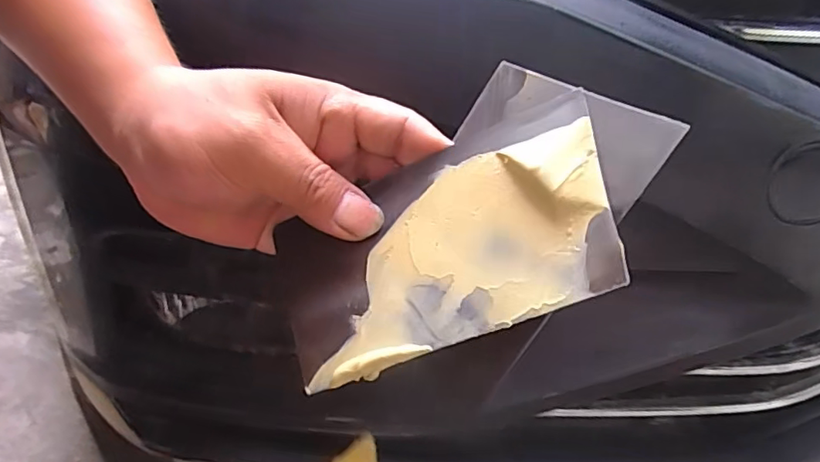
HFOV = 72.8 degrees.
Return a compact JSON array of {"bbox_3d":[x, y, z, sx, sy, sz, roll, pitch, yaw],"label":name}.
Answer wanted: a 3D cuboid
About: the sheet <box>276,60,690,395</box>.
[{"bbox_3d":[0.018,-0.005,0.216,0.155,0.090,0.010,-23,-21,14],"label":"sheet"}]

